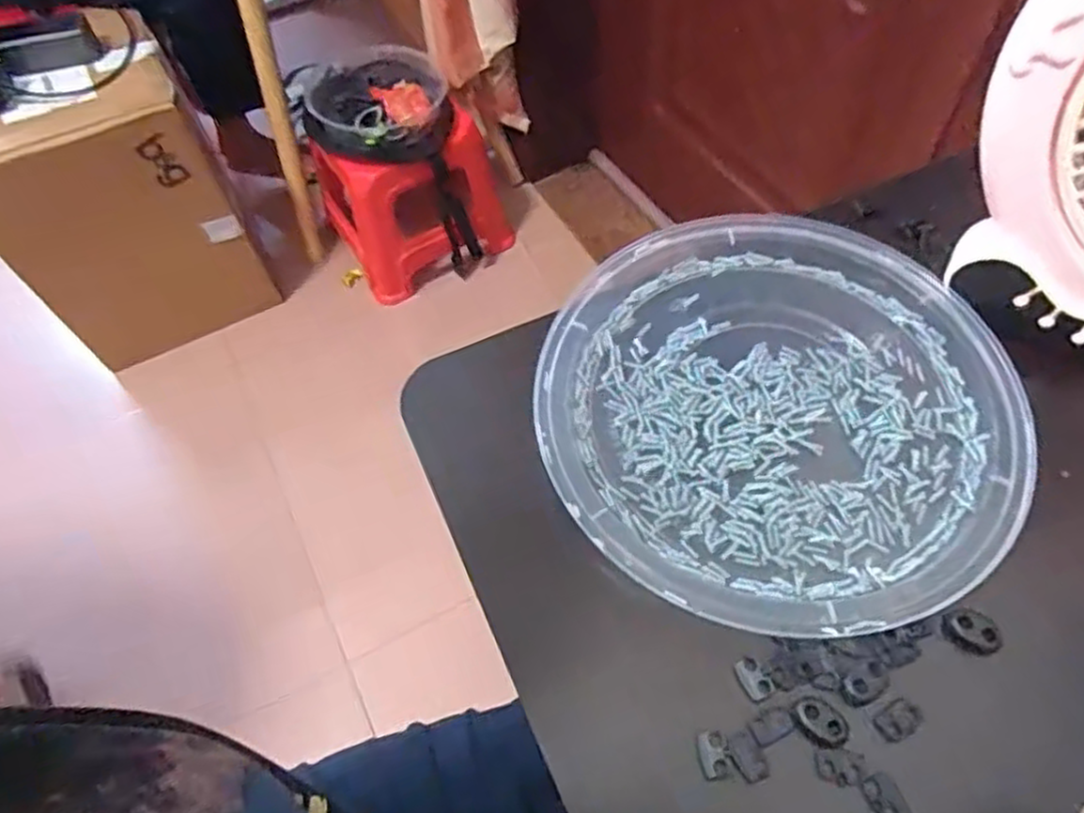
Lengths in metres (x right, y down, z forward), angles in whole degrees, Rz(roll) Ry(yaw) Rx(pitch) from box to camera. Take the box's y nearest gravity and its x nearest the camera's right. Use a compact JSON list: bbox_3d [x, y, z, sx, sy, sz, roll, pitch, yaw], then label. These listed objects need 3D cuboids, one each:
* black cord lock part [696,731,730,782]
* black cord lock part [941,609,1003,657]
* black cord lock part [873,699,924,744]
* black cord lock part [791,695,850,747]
[{"bbox_3d":[0.070,0.142,0.299,0.011,0.004,0.017,-8,57,-1],"label":"black cord lock part"},{"bbox_3d":[0.188,0.099,0.322,0.013,0.013,0.022,-38,63,-19],"label":"black cord lock part"},{"bbox_3d":[0.147,0.130,0.304,0.019,0.004,0.013,-30,60,-14],"label":"black cord lock part"},{"bbox_3d":[0.115,0.130,0.304,0.023,0.006,0.014,33,65,22],"label":"black cord lock part"}]

